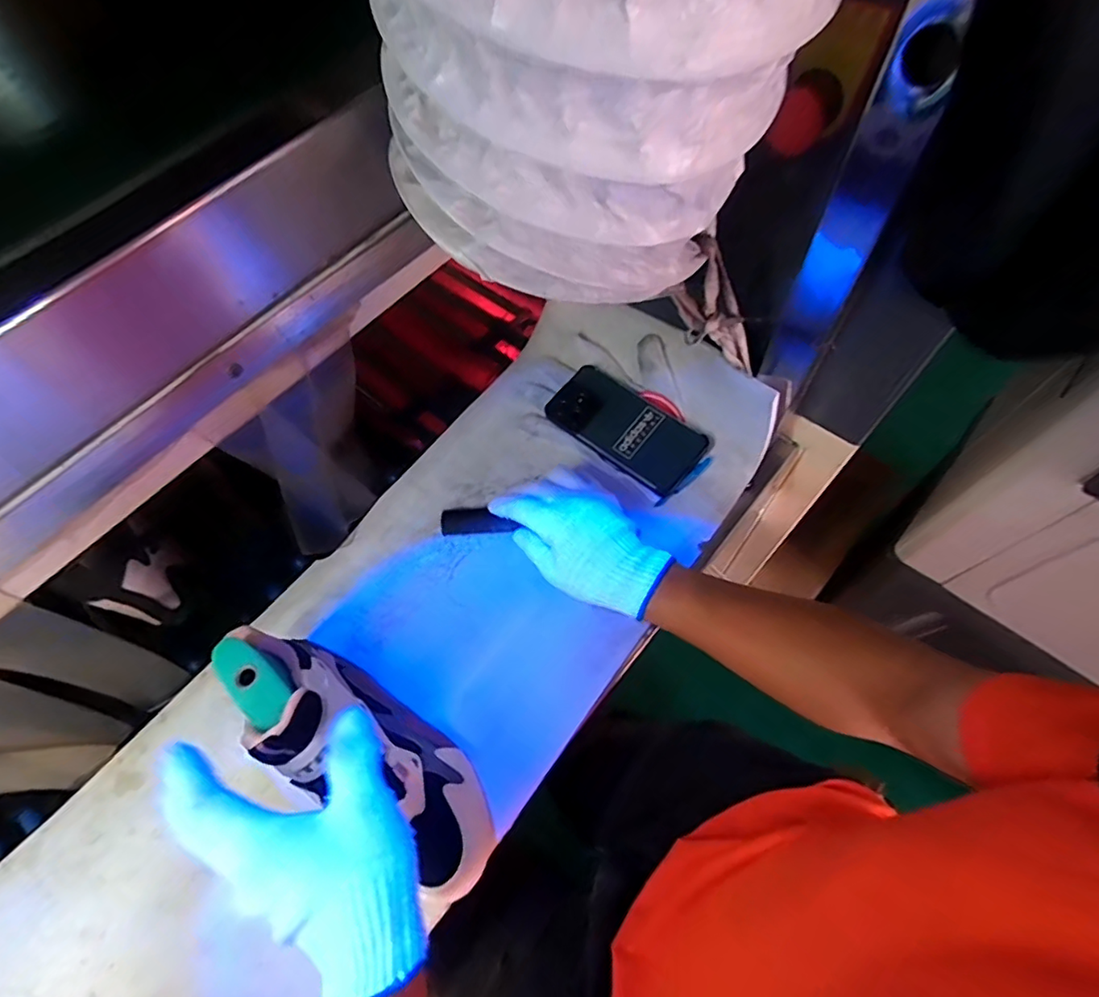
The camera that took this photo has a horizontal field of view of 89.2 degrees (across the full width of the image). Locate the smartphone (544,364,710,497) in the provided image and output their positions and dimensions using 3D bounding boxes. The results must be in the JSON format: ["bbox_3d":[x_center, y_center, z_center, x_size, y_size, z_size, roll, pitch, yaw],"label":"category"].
[{"bbox_3d":[0.080,-0.076,0.588,0.162,0.015,0.079,38,78,19],"label":"smartphone"}]

